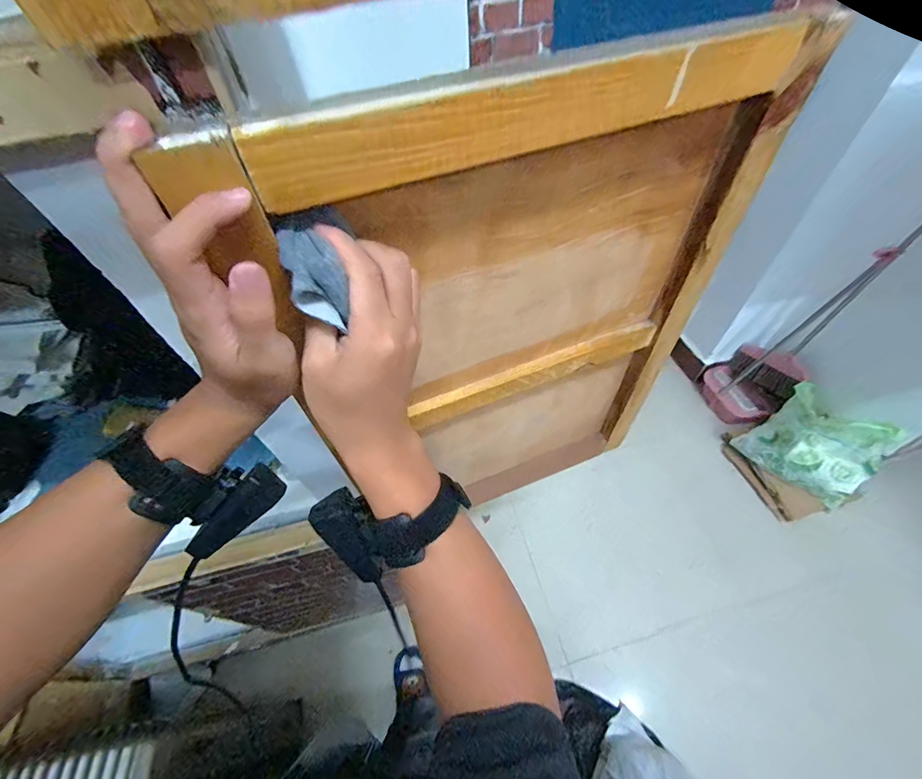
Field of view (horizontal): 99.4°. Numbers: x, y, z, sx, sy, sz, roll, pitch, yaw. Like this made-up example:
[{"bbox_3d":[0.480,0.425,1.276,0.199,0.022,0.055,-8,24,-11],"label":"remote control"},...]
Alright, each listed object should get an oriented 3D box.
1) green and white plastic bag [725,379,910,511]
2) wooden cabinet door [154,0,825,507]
[{"bbox_3d":[1.210,0.187,1.346,0.324,0.134,0.327,-51,43,12],"label":"green and white plastic bag"},{"bbox_3d":[0.060,-0.023,0.407,0.393,0.505,0.051,-23,55,-12],"label":"wooden cabinet door"}]

